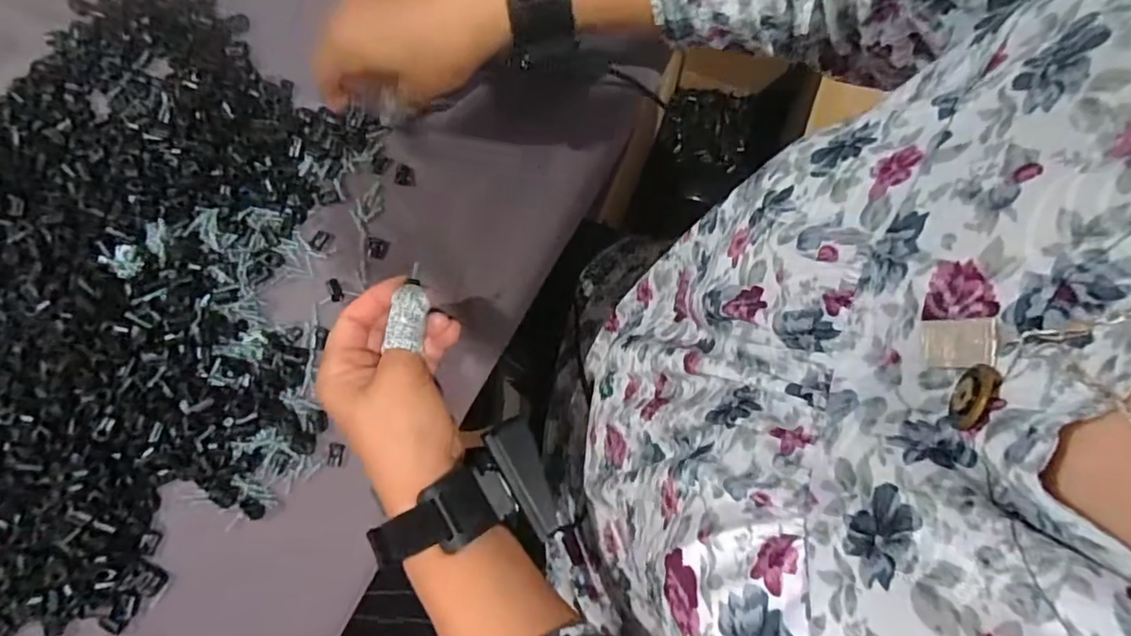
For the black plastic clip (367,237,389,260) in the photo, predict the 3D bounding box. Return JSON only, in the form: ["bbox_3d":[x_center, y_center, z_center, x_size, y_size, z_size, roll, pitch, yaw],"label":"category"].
[{"bbox_3d":[-0.132,-0.049,0.392,0.015,0.004,0.014,14,80,3],"label":"black plastic clip"}]

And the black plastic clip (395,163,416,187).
[{"bbox_3d":[-0.114,-0.102,0.402,0.014,0.004,0.016,2,79,1],"label":"black plastic clip"}]

